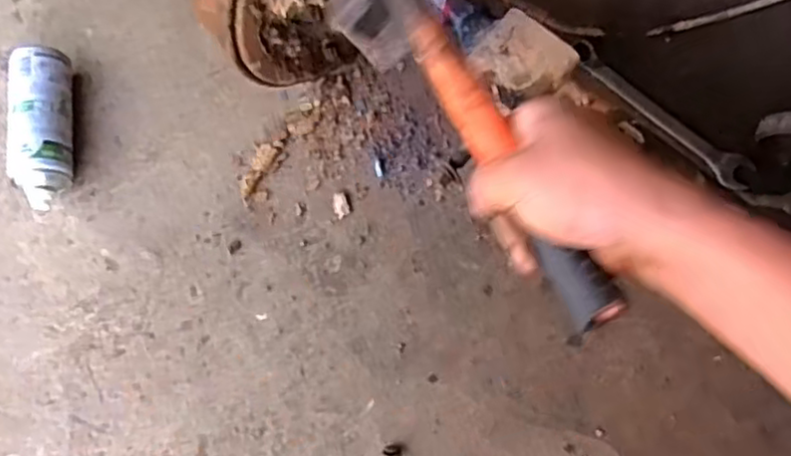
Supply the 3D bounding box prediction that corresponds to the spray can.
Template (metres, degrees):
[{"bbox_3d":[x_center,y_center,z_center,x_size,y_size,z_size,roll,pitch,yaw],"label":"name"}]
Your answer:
[{"bbox_3d":[-0.406,-0.115,0.808,0.066,0.067,0.191,-5,76,1],"label":"spray can"}]

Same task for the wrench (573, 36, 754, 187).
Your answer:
[{"bbox_3d":[0.313,-0.135,0.813,0.244,0.023,0.039,44,81,11],"label":"wrench"}]

